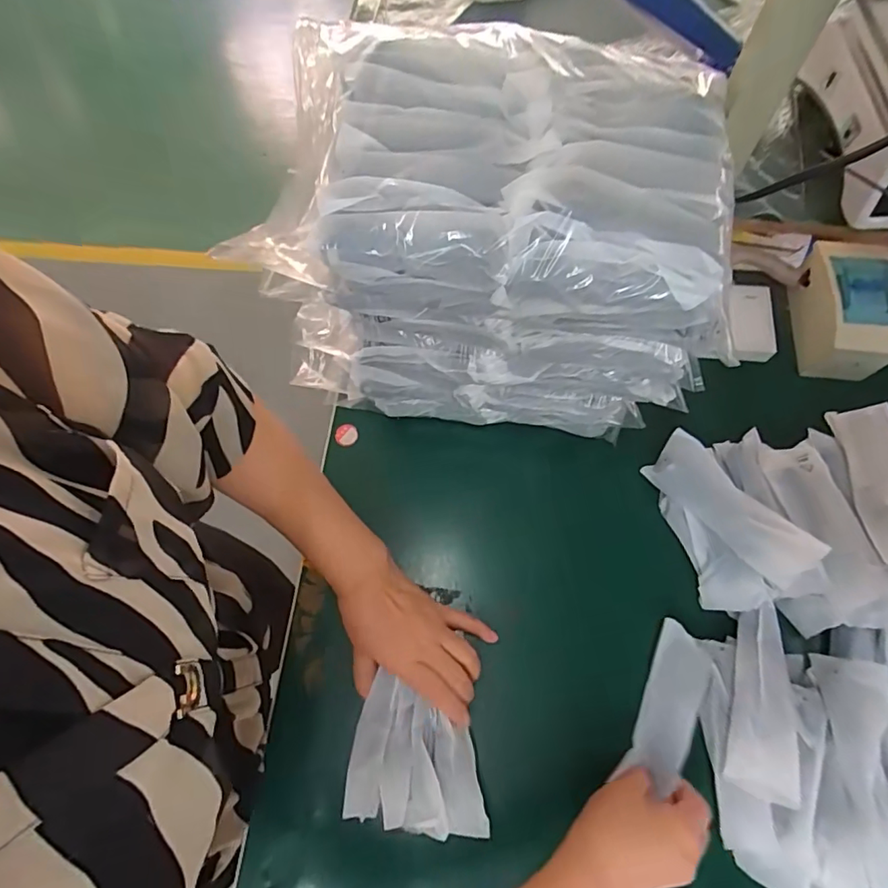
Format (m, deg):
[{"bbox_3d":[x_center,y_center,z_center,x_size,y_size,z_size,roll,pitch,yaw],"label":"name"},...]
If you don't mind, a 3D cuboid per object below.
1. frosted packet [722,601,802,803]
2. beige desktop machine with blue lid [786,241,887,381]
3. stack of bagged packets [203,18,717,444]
[{"bbox_3d":[0.259,0.204,0.421,0.050,0.023,0.143,17,55,9],"label":"frosted packet"},{"bbox_3d":[0.437,-0.145,0.563,0.086,0.073,0.139,11,71,7],"label":"beige desktop machine with blue lid"},{"bbox_3d":[0.041,-0.143,0.443,0.315,0.275,0.182,10,71,6],"label":"stack of bagged packets"}]

